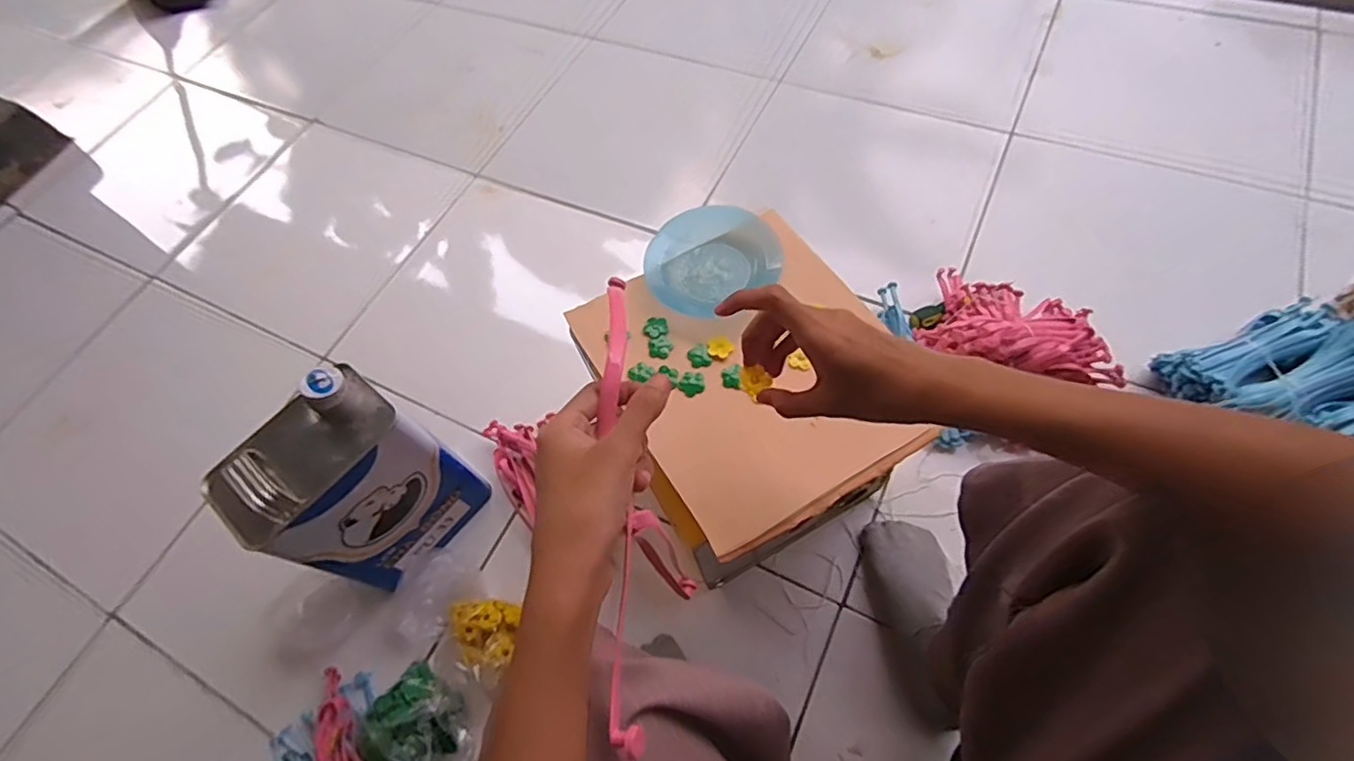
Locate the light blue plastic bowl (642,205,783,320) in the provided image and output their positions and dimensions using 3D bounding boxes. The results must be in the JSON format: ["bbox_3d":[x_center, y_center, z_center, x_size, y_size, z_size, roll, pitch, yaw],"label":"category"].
[{"bbox_3d":[0.031,-0.119,0.582,0.123,0.034,0.102,-27,63,-7],"label":"light blue plastic bowl"}]

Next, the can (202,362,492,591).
[{"bbox_3d":[-0.333,0.115,0.649,0.122,0.249,0.169,29,69,19],"label":"can"}]

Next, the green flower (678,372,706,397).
[{"bbox_3d":[0.013,0.003,0.542,0.024,0.005,0.022,-3,63,5],"label":"green flower"}]

